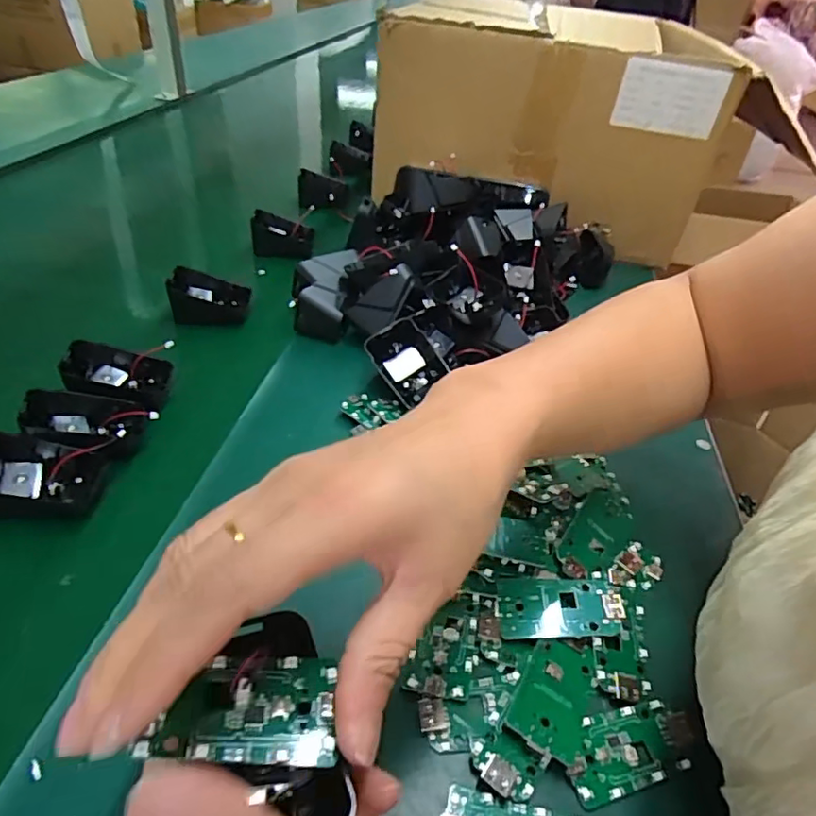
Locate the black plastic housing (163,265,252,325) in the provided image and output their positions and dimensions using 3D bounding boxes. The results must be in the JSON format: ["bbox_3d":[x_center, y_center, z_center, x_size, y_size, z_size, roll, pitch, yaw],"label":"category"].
[{"bbox_3d":[-0.176,-0.099,0.509,0.064,0.036,0.046,0,39,-9],"label":"black plastic housing"}]

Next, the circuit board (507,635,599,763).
[{"bbox_3d":[0.069,0.133,0.265,0.033,0.010,0.054,21,41,19],"label":"circuit board"}]

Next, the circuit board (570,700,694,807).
[{"bbox_3d":[0.099,0.150,0.253,0.061,0.004,0.030,-7,40,-15],"label":"circuit board"}]

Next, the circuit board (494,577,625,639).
[{"bbox_3d":[0.078,0.102,0.292,0.063,0.004,0.031,-3,48,0],"label":"circuit board"}]

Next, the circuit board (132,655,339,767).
[{"bbox_3d":[-0.048,0.088,0.169,0.052,0.006,0.031,1,38,-5],"label":"circuit board"}]

